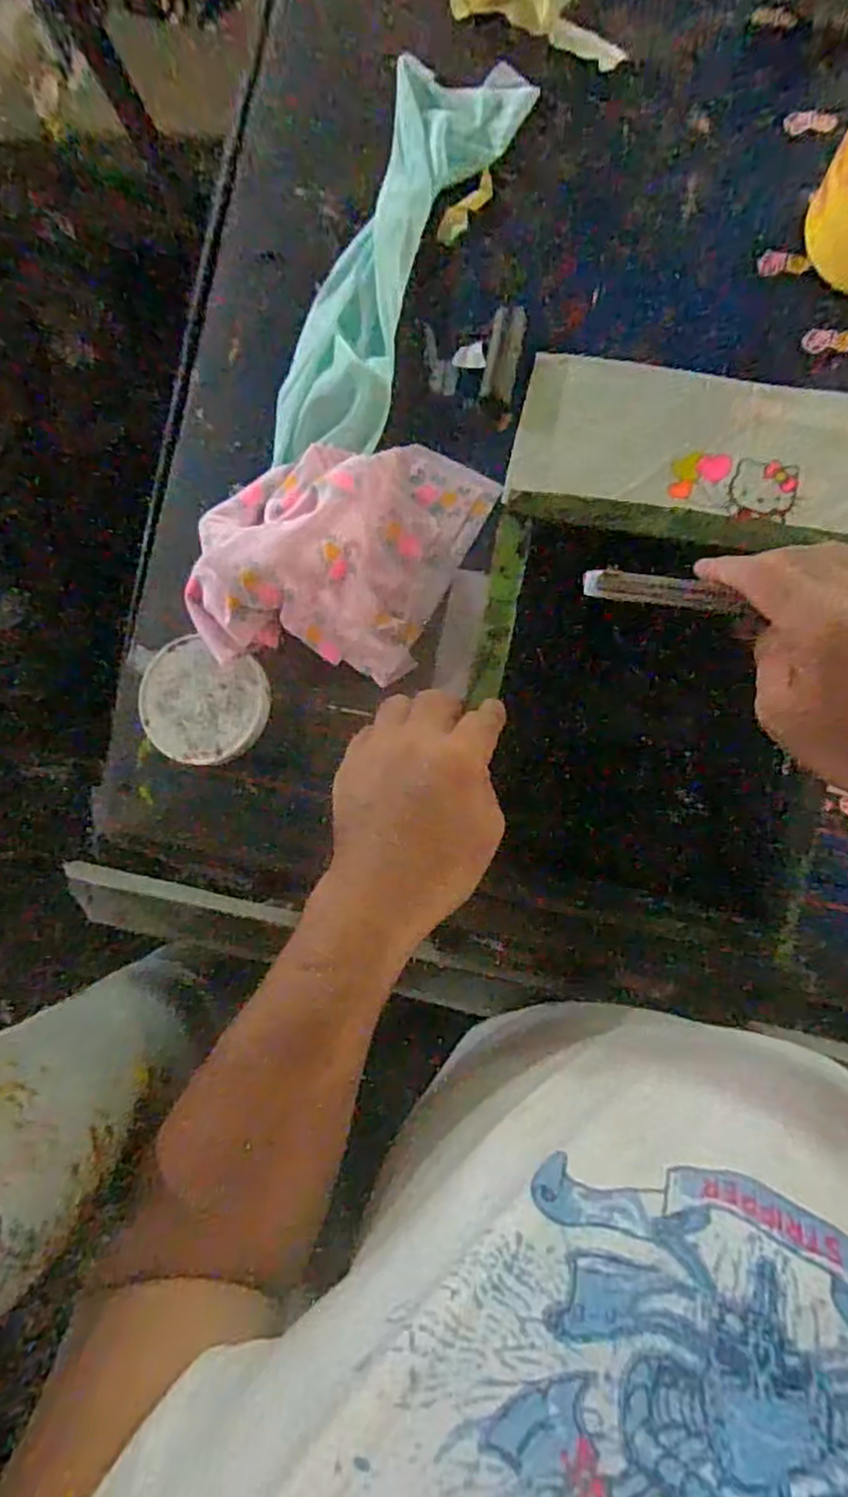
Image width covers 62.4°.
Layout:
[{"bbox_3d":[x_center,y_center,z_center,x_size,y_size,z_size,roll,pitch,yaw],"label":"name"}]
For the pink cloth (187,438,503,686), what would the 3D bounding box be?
[{"bbox_3d":[-0.064,-0.139,0.475,0.161,0.059,0.184,27,89,8],"label":"pink cloth"}]

